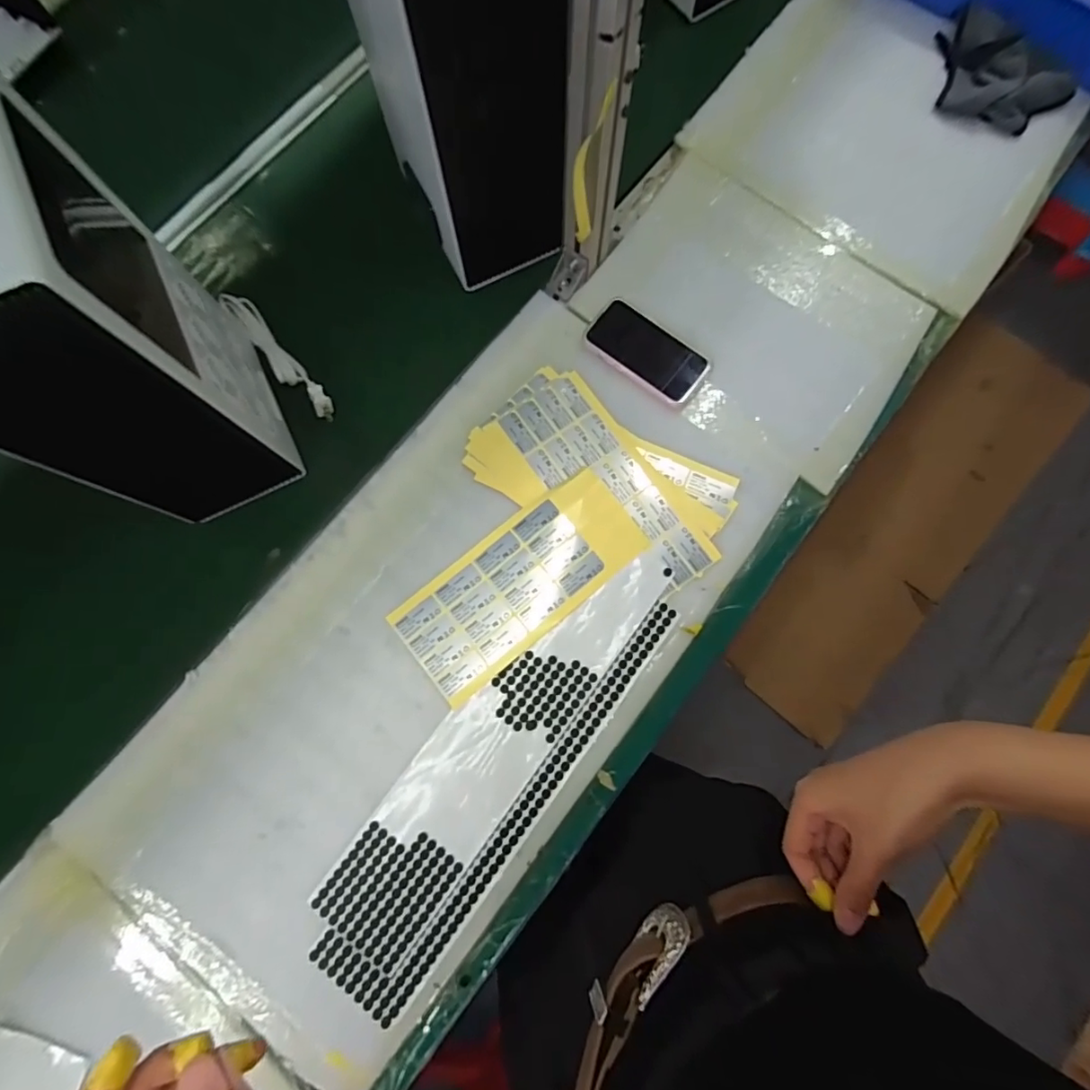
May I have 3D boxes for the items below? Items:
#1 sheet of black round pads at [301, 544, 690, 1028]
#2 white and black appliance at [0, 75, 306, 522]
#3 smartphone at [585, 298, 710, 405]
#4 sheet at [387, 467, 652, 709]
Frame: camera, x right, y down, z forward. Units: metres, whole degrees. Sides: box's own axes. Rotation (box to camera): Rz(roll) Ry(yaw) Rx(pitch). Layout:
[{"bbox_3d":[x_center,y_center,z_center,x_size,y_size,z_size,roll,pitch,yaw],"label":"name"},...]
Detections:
[{"bbox_3d":[-0.039,0.215,0.574,0.137,0.007,0.516,37,80,8],"label":"sheet of black round pads"},{"bbox_3d":[-0.387,-0.173,0.486,0.145,0.333,0.199,-25,79,-4],"label":"white and black appliance"},{"bbox_3d":[0.122,-0.232,0.669,0.145,0.018,0.075,36,86,1],"label":"smartphone"},{"bbox_3d":[-0.026,0.040,0.604,0.276,0.011,0.116,-39,80,-7],"label":"sheet"}]

